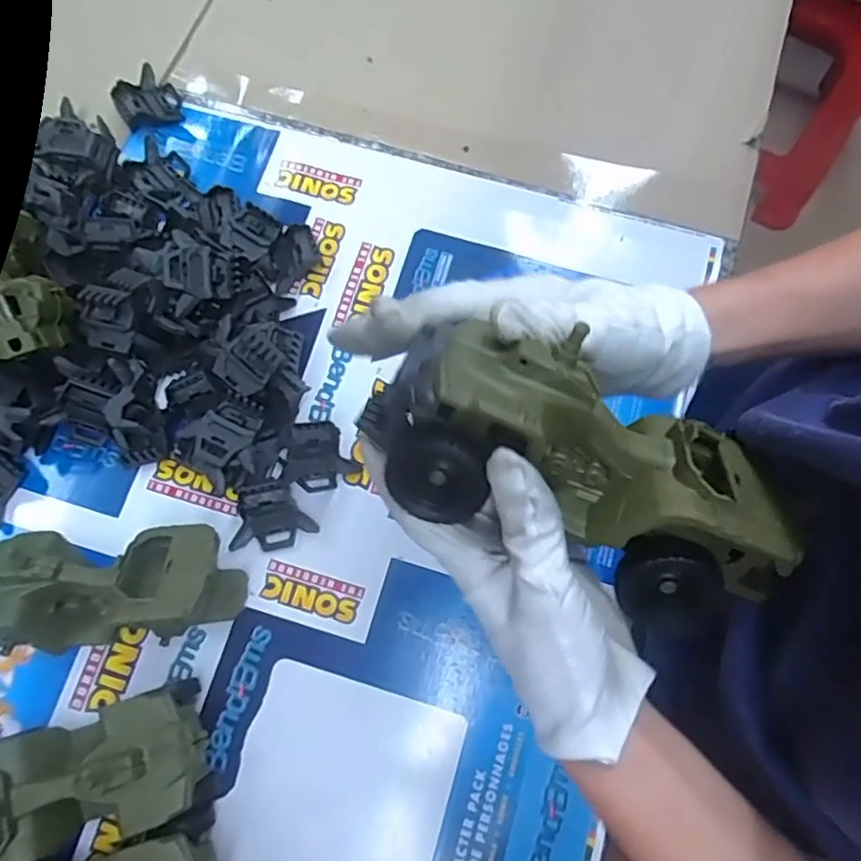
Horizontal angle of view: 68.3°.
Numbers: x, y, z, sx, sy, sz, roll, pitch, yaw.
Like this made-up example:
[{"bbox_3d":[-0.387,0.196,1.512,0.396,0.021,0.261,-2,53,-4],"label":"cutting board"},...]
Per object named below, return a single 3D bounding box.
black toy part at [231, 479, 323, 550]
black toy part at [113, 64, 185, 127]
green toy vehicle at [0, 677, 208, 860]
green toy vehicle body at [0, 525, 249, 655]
[{"bbox_3d":[-0.127,0.068,0.499,0.066,0.030,0.047,-12,76,-3],"label":"black toy part"},{"bbox_3d":[-0.266,-0.311,0.600,0.054,0.024,0.061,-29,78,-7],"label":"black toy part"},{"bbox_3d":[-0.238,0.236,0.432,0.176,0.083,0.079,-17,77,-4],"label":"green toy vehicle"},{"bbox_3d":[-0.228,0.113,0.465,0.173,0.077,0.080,-3,76,-1],"label":"green toy vehicle body"}]

